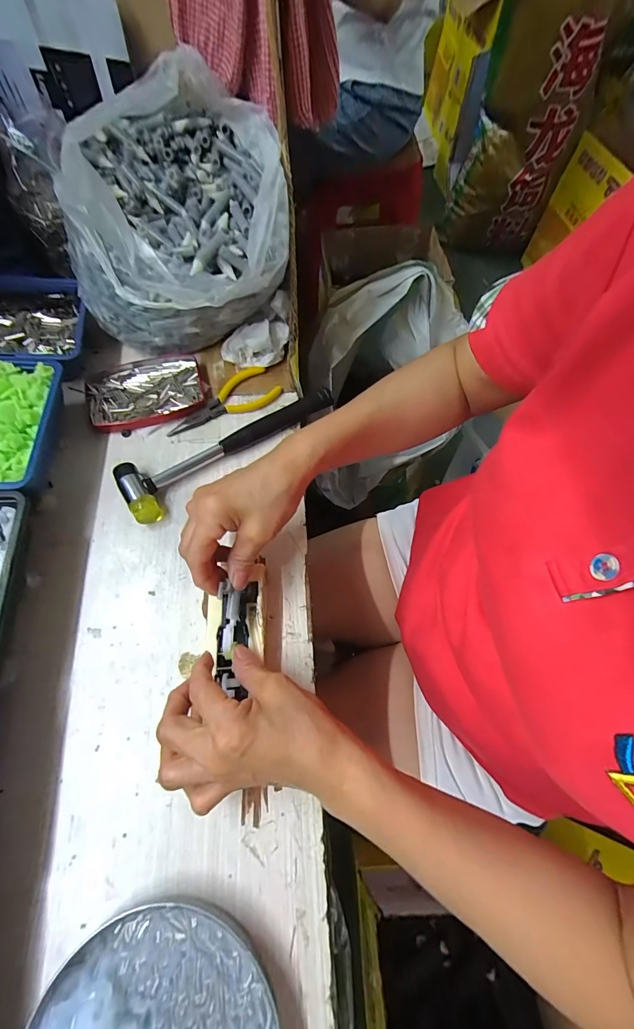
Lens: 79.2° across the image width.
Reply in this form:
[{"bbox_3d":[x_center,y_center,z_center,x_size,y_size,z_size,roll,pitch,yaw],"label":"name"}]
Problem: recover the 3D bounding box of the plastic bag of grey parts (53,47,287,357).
[{"bbox_3d":[-0.139,-0.293,0.404,0.218,0.161,0.215,2,66,1],"label":"plastic bag of grey parts"}]

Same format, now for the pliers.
[{"bbox_3d":[-0.103,-0.123,0.415,0.126,0.008,0.047,-26,69,-11],"label":"pliers"}]

